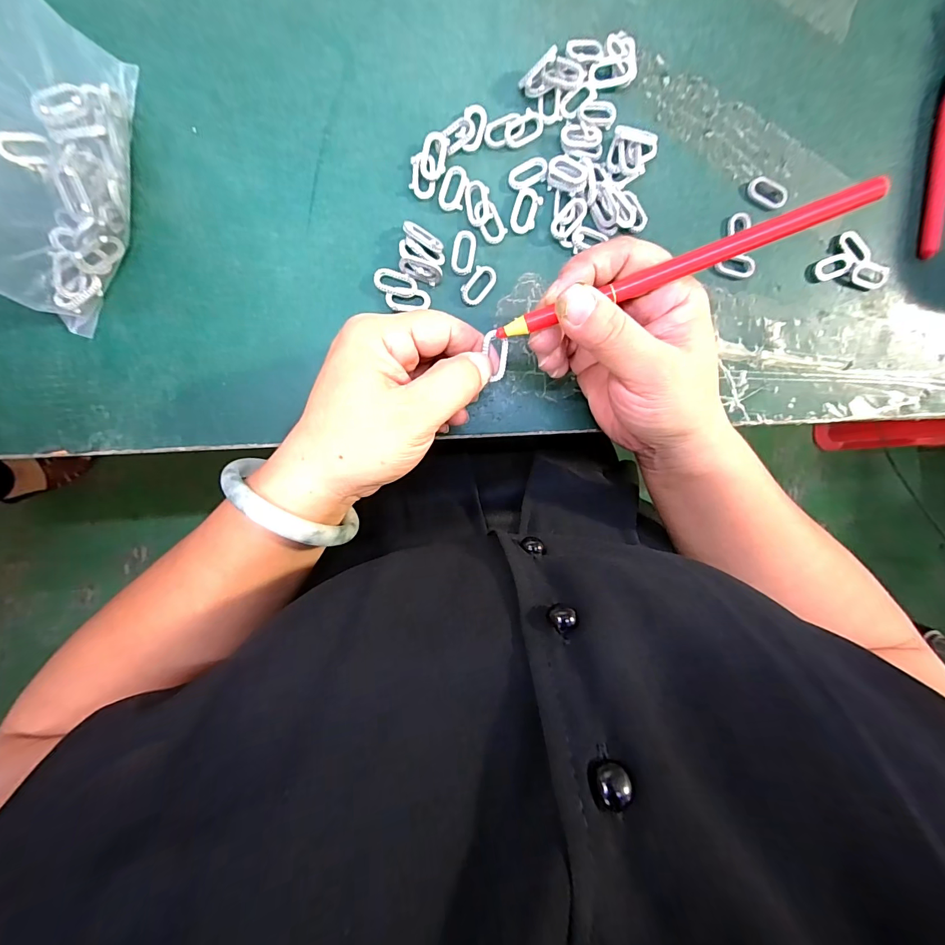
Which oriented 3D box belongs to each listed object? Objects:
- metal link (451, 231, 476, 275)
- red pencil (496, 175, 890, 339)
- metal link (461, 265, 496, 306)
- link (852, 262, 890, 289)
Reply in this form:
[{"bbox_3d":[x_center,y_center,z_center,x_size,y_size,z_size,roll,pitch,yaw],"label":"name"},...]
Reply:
[{"bbox_3d":[-0.005,-0.129,0.240,0.012,0.004,0.025,10,93,-6],"label":"metal link"},{"bbox_3d":[0.088,-0.089,0.179,0.160,0.005,0.009,-18,96,12],"label":"red pencil"},{"bbox_3d":[0.004,-0.111,0.242,0.014,0.004,0.025,39,90,-7],"label":"metal link"},{"bbox_3d":[0.255,-0.128,0.264,0.023,0.006,0.014,15,93,-6],"label":"link"}]

